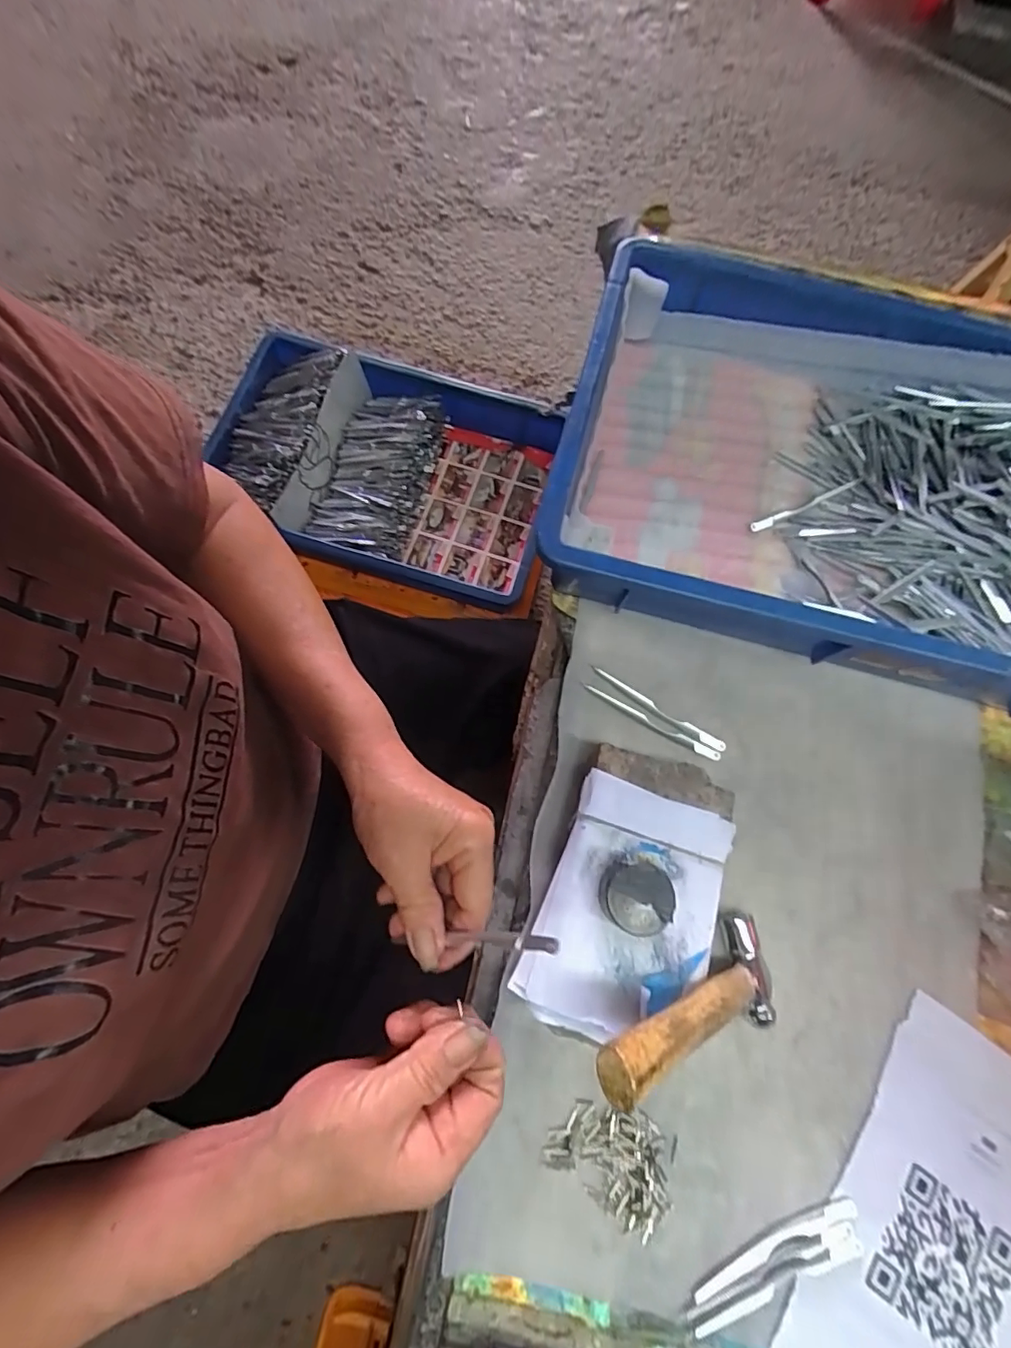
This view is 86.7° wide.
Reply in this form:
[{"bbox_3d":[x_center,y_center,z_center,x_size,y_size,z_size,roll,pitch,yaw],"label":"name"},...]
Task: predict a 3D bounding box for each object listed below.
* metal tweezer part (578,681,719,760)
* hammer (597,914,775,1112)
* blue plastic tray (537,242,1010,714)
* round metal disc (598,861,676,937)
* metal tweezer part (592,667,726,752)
[{"bbox_3d":[0.102,0.034,0.377,0.106,0.010,0.008,26,75,7],"label":"metal tweezer part"},{"bbox_3d":[0.101,0.177,0.280,0.154,0.016,0.056,4,67,-45],"label":"hammer"},{"bbox_3d":[0.258,-0.141,0.399,0.420,0.079,0.280,15,74,4],"label":"blue plastic tray"},{"bbox_3d":[0.074,0.125,0.301,0.038,0.021,0.036,1,74,-2],"label":"round metal disc"},{"bbox_3d":[0.108,0.025,0.380,0.105,0.008,0.009,31,75,8],"label":"metal tweezer part"}]

